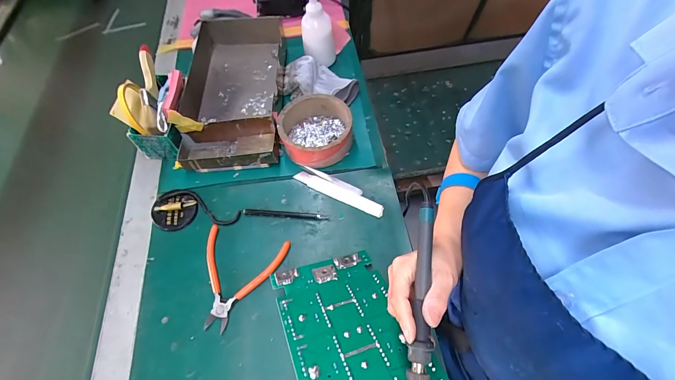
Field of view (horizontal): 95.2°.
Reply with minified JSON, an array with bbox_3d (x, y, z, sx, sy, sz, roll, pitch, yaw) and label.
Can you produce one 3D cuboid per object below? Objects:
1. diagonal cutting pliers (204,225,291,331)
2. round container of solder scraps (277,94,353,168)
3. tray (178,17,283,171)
[{"bbox_3d":[-0.149,0.125,0.439,0.123,0.008,0.137,12,63,10],"label":"diagonal cutting pliers"},{"bbox_3d":[-0.036,-0.103,0.530,0.117,0.053,0.117,-1,62,3],"label":"round container of solder scraps"},{"bbox_3d":[-0.195,-0.196,0.585,0.170,0.062,0.338,-6,62,0],"label":"tray"}]

